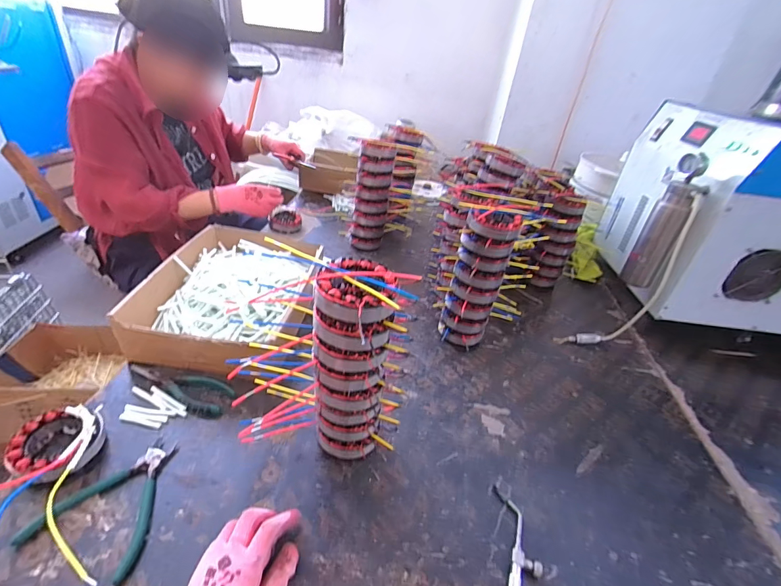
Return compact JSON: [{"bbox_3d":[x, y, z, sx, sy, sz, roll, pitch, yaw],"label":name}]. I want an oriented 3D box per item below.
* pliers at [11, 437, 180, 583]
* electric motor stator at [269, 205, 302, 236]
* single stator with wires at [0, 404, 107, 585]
[{"bbox_3d":[-0.300,0.228,0.421,0.118,0.012,0.134,15,35,9],"label":"pliers"},{"bbox_3d":[-0.282,-0.197,1.014,0.079,0.046,0.079,1,35,-11],"label":"electric motor stator"},{"bbox_3d":[-0.364,0.213,0.394,0.096,0.057,0.233,-13,40,-28],"label":"single stator with wires"}]

